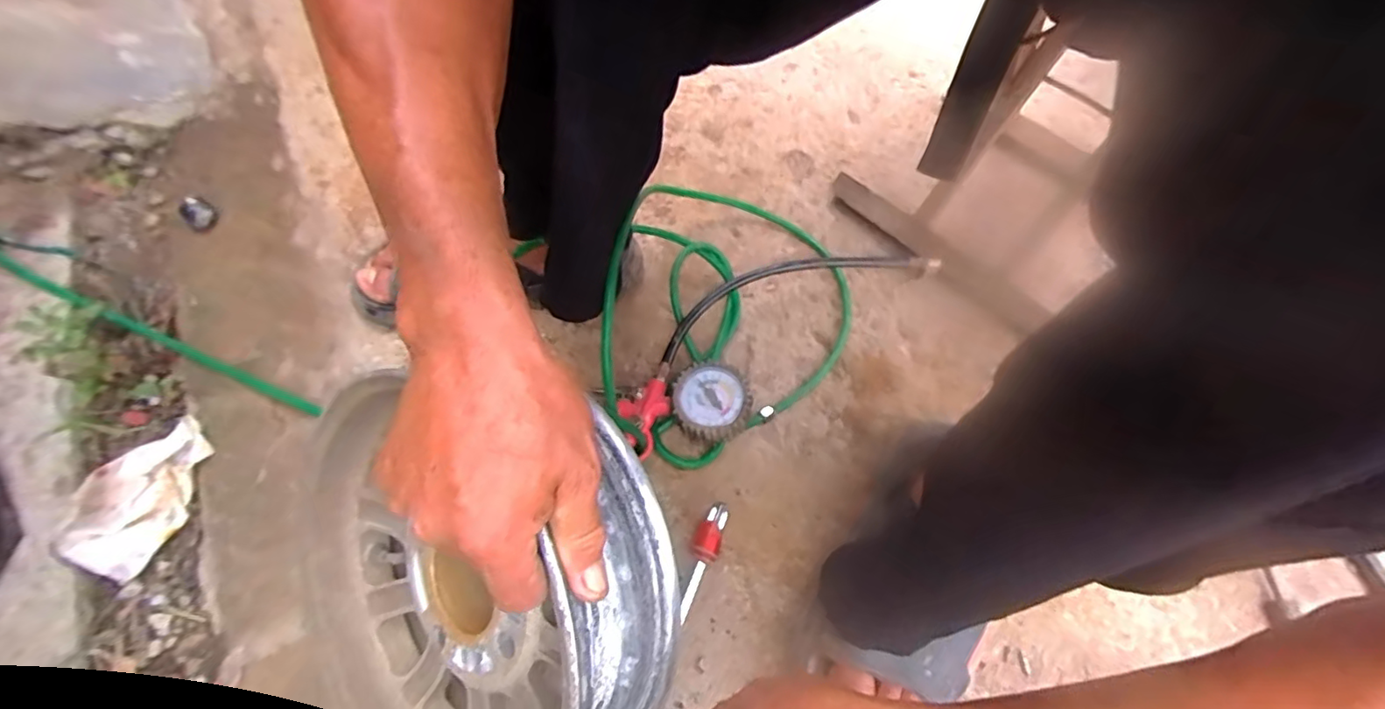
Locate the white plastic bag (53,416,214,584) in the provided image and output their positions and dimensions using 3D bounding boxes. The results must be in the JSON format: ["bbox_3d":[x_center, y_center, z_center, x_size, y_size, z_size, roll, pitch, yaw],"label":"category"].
[{"bbox_3d":[-0.495,0.122,0.520,0.077,0.031,0.134,14,62,6],"label":"white plastic bag"}]

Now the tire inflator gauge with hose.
[{"bbox_3d":[0.085,-0.034,0.590,0.369,0.052,0.128,-38,70,-20],"label":"tire inflator gauge with hose"}]

